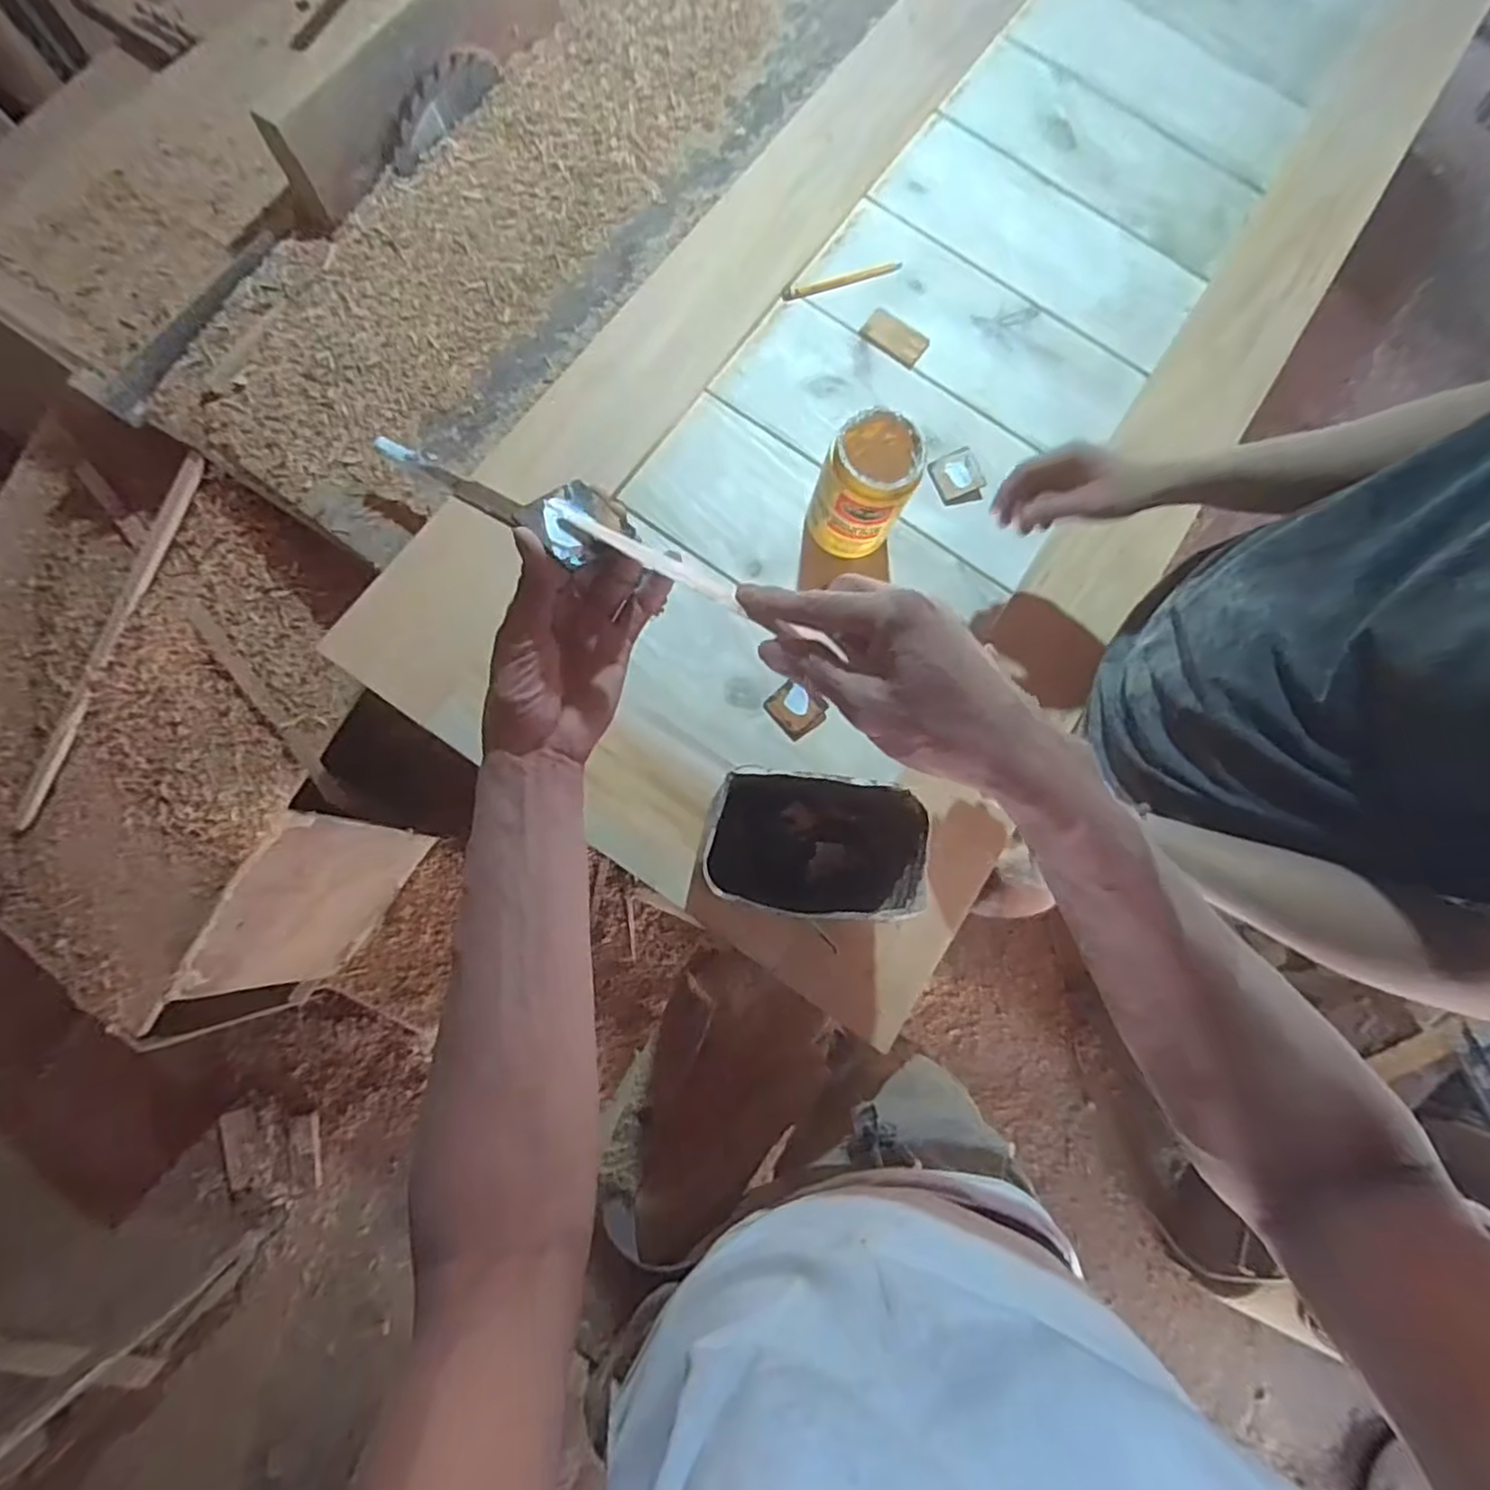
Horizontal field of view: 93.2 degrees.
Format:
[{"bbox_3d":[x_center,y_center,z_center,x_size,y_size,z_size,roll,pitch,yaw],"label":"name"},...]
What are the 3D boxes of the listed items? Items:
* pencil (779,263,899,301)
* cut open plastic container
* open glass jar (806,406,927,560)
[{"bbox_3d":[0.120,-0.578,0.875,0.157,0.012,0.015,-20,80,-6],"label":"pencil"},{"bbox_3d":[0.070,0.098,0.686,0.205,0.047,0.131,3,78,-2],"label":"cut open plastic container"},{"bbox_3d":[0.122,-0.270,0.735,0.093,0.135,0.102,0,78,-2],"label":"open glass jar"}]

